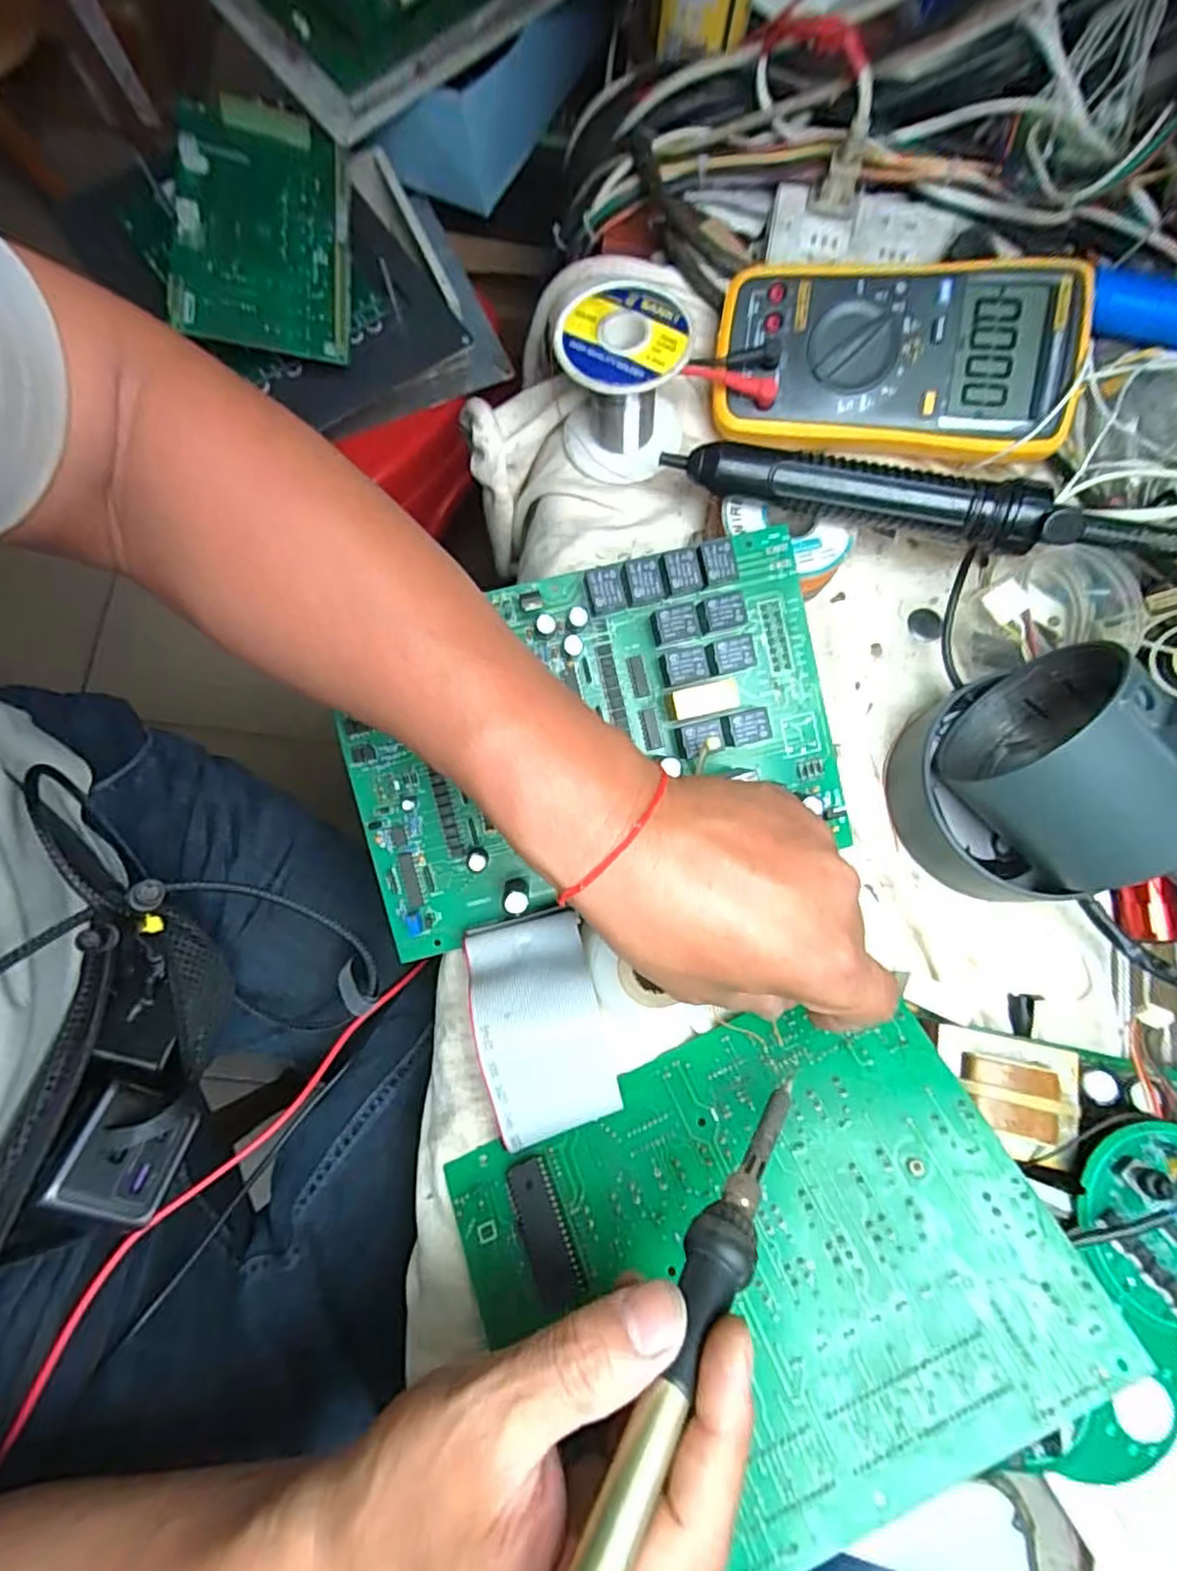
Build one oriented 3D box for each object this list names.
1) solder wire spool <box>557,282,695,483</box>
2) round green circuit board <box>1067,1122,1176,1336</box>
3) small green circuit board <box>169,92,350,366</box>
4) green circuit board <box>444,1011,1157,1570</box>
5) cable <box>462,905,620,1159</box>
[{"bbox_3d":[0.017,-0.203,0.336,0.063,0.067,0.057,16,80,2],"label":"solder wire spool"},{"bbox_3d":[0.223,0.167,0.246,0.062,0.021,0.067,0,80,-1],"label":"round green circuit board"},{"bbox_3d":[-0.248,-0.418,0.496,0.119,0.023,0.194,-1,92,-12],"label":"small green circuit board"},{"bbox_3d":[0.065,0.185,0.256,0.212,0.006,0.157,-25,58,-3],"label":"green circuit board"},{"bbox_3d":[-0.020,0.102,0.280,0.051,0.035,0.087,-15,81,-4],"label":"cable"}]

